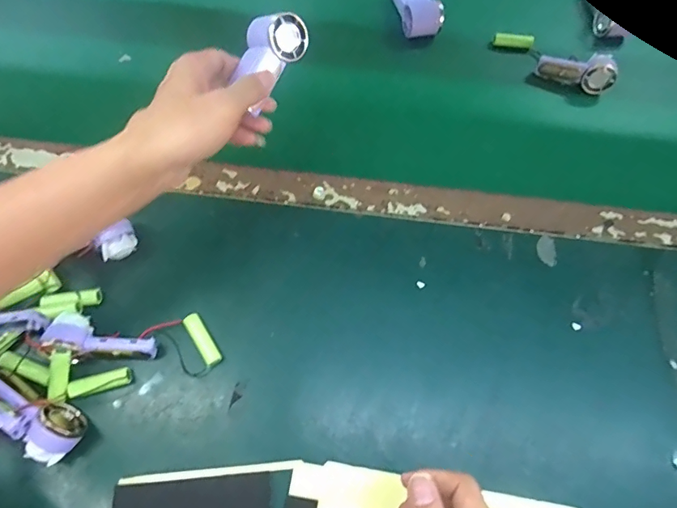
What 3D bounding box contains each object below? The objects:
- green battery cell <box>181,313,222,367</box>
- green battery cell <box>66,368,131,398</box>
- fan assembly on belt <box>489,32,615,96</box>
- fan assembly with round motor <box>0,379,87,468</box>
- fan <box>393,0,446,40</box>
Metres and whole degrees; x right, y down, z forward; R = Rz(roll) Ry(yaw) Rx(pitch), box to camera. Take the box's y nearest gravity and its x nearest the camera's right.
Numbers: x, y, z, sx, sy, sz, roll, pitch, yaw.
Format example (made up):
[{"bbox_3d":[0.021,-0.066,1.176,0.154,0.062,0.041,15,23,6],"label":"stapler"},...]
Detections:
[{"bbox_3d":[-0.124,0.079,0.423,0.015,0.018,0.050,-33,72,-16],"label":"green battery cell"},{"bbox_3d":[-0.210,0.112,0.400,0.050,0.014,0.015,-16,68,-10],"label":"green battery cell"},{"bbox_3d":[0.274,-0.249,0.587,0.153,0.039,0.042,27,68,8],"label":"fan assembly on belt"},{"bbox_3d":[-0.274,0.120,0.377,0.137,0.049,0.047,31,69,10],"label":"fan assembly with round motor"},{"bbox_3d":[0.100,-0.323,0.603,0.051,0.034,0.089,-20,69,-11],"label":"fan"}]

